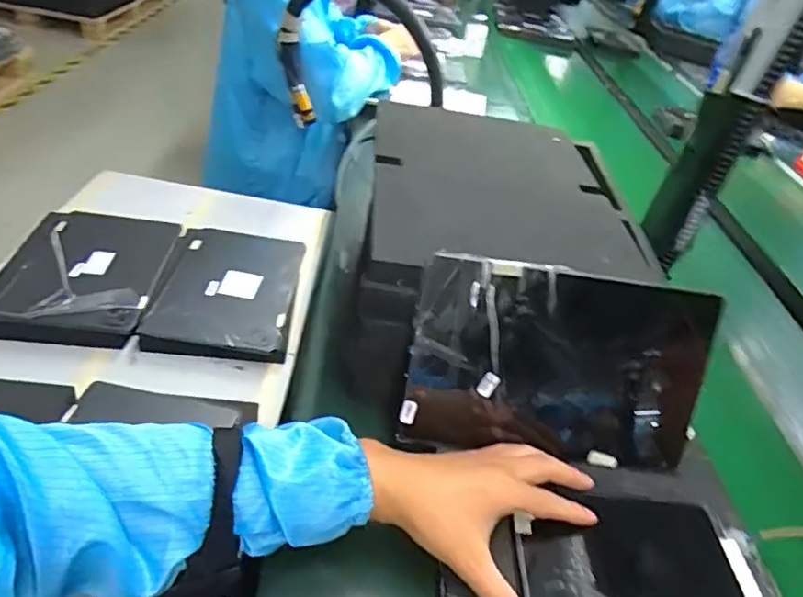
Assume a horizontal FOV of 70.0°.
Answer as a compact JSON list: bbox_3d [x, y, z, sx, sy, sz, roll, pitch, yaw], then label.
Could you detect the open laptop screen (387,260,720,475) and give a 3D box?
[{"bbox_3d":[0.135,0.062,0.501,0.252,0.169,0.009,9,14,-3],"label":"open laptop screen"}]

